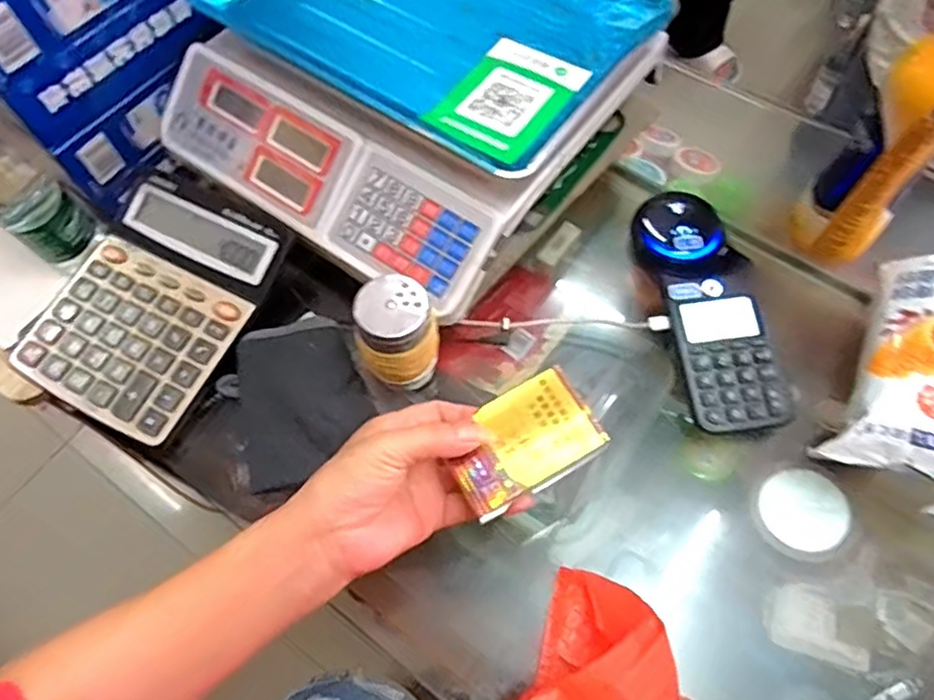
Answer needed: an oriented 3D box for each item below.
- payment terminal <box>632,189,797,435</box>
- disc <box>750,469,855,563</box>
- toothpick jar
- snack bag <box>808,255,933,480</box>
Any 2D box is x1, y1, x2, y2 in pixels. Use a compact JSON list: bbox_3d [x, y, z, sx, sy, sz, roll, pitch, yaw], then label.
[{"bbox_3d":[0.192,-0.041,0.523,0.081,0.034,0.219,-7,64,-2],"label":"payment terminal"},{"bbox_3d":[0.251,0.120,0.490,0.065,0.012,0.067,-1,64,1],"label":"disc"},{"bbox_3d":[-0.050,-0.009,0.477,0.054,0.081,0.054,-1,64,1],"label":"toothpick jar"},{"bbox_3d":[0.334,0.002,0.463,0.089,0.041,0.205,27,68,14],"label":"snack bag"}]

